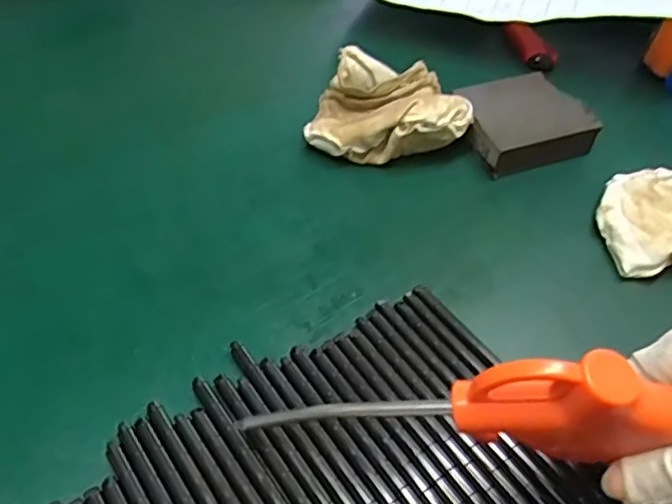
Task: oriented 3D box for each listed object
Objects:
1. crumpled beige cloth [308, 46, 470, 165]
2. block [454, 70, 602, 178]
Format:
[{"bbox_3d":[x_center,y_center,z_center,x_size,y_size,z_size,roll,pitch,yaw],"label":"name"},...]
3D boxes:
[{"bbox_3d":[0.036,-0.095,0.409,0.105,0.043,0.070,10,51,5],"label":"crumpled beige cloth"},{"bbox_3d":[0.127,-0.093,0.423,0.078,0.025,0.074,-18,54,-17],"label":"block"}]

